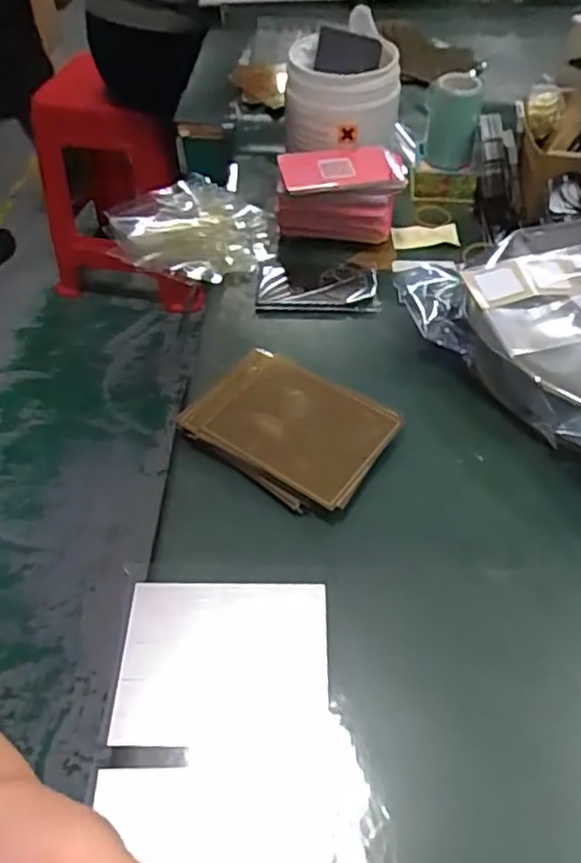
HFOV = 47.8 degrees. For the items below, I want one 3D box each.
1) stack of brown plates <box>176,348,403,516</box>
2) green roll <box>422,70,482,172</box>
[{"bbox_3d":[-0.001,-0.002,0.403,0.112,0.018,0.080,28,56,22],"label":"stack of brown plates"},{"bbox_3d":[0.135,-0.253,0.545,0.042,0.075,0.033,9,51,9],"label":"green roll"}]

